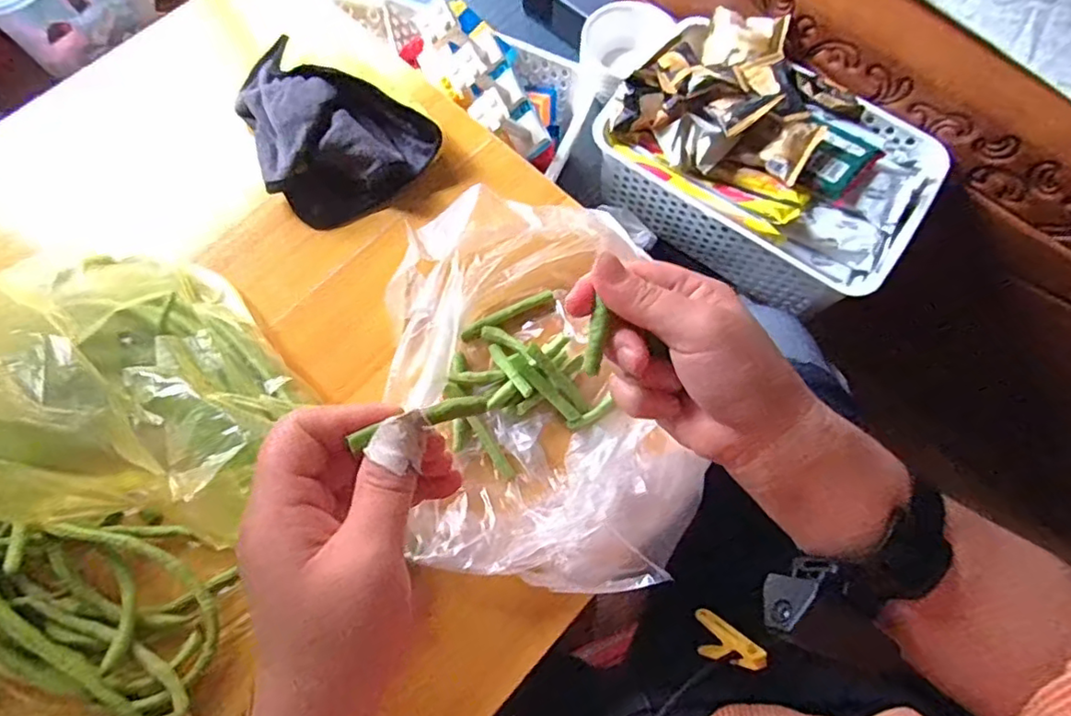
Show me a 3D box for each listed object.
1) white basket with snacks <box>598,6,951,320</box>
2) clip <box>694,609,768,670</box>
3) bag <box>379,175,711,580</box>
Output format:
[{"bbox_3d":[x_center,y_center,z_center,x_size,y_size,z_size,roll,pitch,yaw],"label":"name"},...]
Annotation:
[{"bbox_3d":[0.237,-0.204,0.626,0.299,0.129,0.211,36,73,9],"label":"white basket with snacks"},{"bbox_3d":[0.129,0.195,0.410,0.027,0.056,0.008,-49,120,-16],"label":"clip"},{"bbox_3d":[-0.004,0.011,0.407,0.173,0.056,0.273,-10,72,-6],"label":"bag"}]

